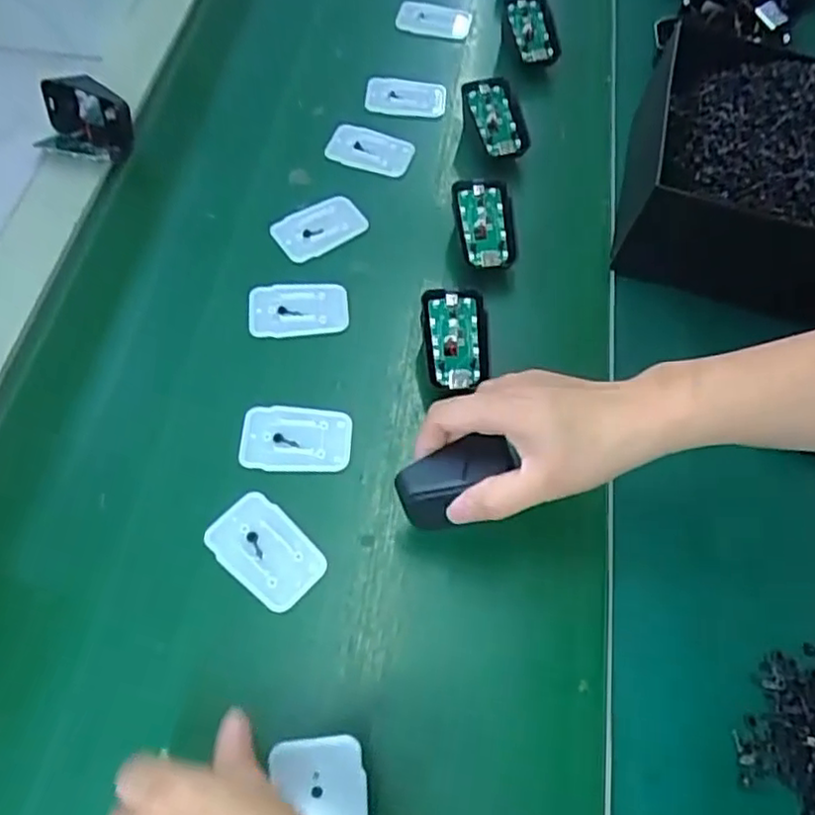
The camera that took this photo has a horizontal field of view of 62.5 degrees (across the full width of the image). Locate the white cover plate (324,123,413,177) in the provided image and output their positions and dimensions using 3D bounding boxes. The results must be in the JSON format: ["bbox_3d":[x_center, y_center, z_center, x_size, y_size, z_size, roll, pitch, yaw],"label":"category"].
[{"bbox_3d":[-0.032,-0.218,0.566,0.072,0.006,0.042,17,61,5],"label":"white cover plate"}]

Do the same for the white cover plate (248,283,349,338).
[{"bbox_3d":[-0.079,-0.071,0.485,0.070,0.004,0.044,-2,61,-6],"label":"white cover plate"}]

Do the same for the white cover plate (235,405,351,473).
[{"bbox_3d":[-0.073,0.020,0.438,0.070,0.006,0.044,3,61,-3],"label":"white cover plate"}]

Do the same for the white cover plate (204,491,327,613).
[{"bbox_3d":[-0.084,0.085,0.401,0.069,0.005,0.045,42,66,17],"label":"white cover plate"}]

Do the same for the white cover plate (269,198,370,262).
[{"bbox_3d":[-0.068,-0.141,0.521,0.067,0.007,0.042,-32,68,-20],"label":"white cover plate"}]

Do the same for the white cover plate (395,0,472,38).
[{"bbox_3d":[0.026,-0.382,0.661,0.071,0.006,0.047,7,62,1],"label":"white cover plate"}]

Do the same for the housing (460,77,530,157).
[{"bbox_3d":[0.075,-0.242,0.565,0.041,0.016,0.069,-18,88,-8],"label":"housing"}]

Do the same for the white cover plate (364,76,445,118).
[{"bbox_3d":[-0.002,-0.278,0.599,0.070,0.006,0.043,6,61,-1],"label":"white cover plate"}]

